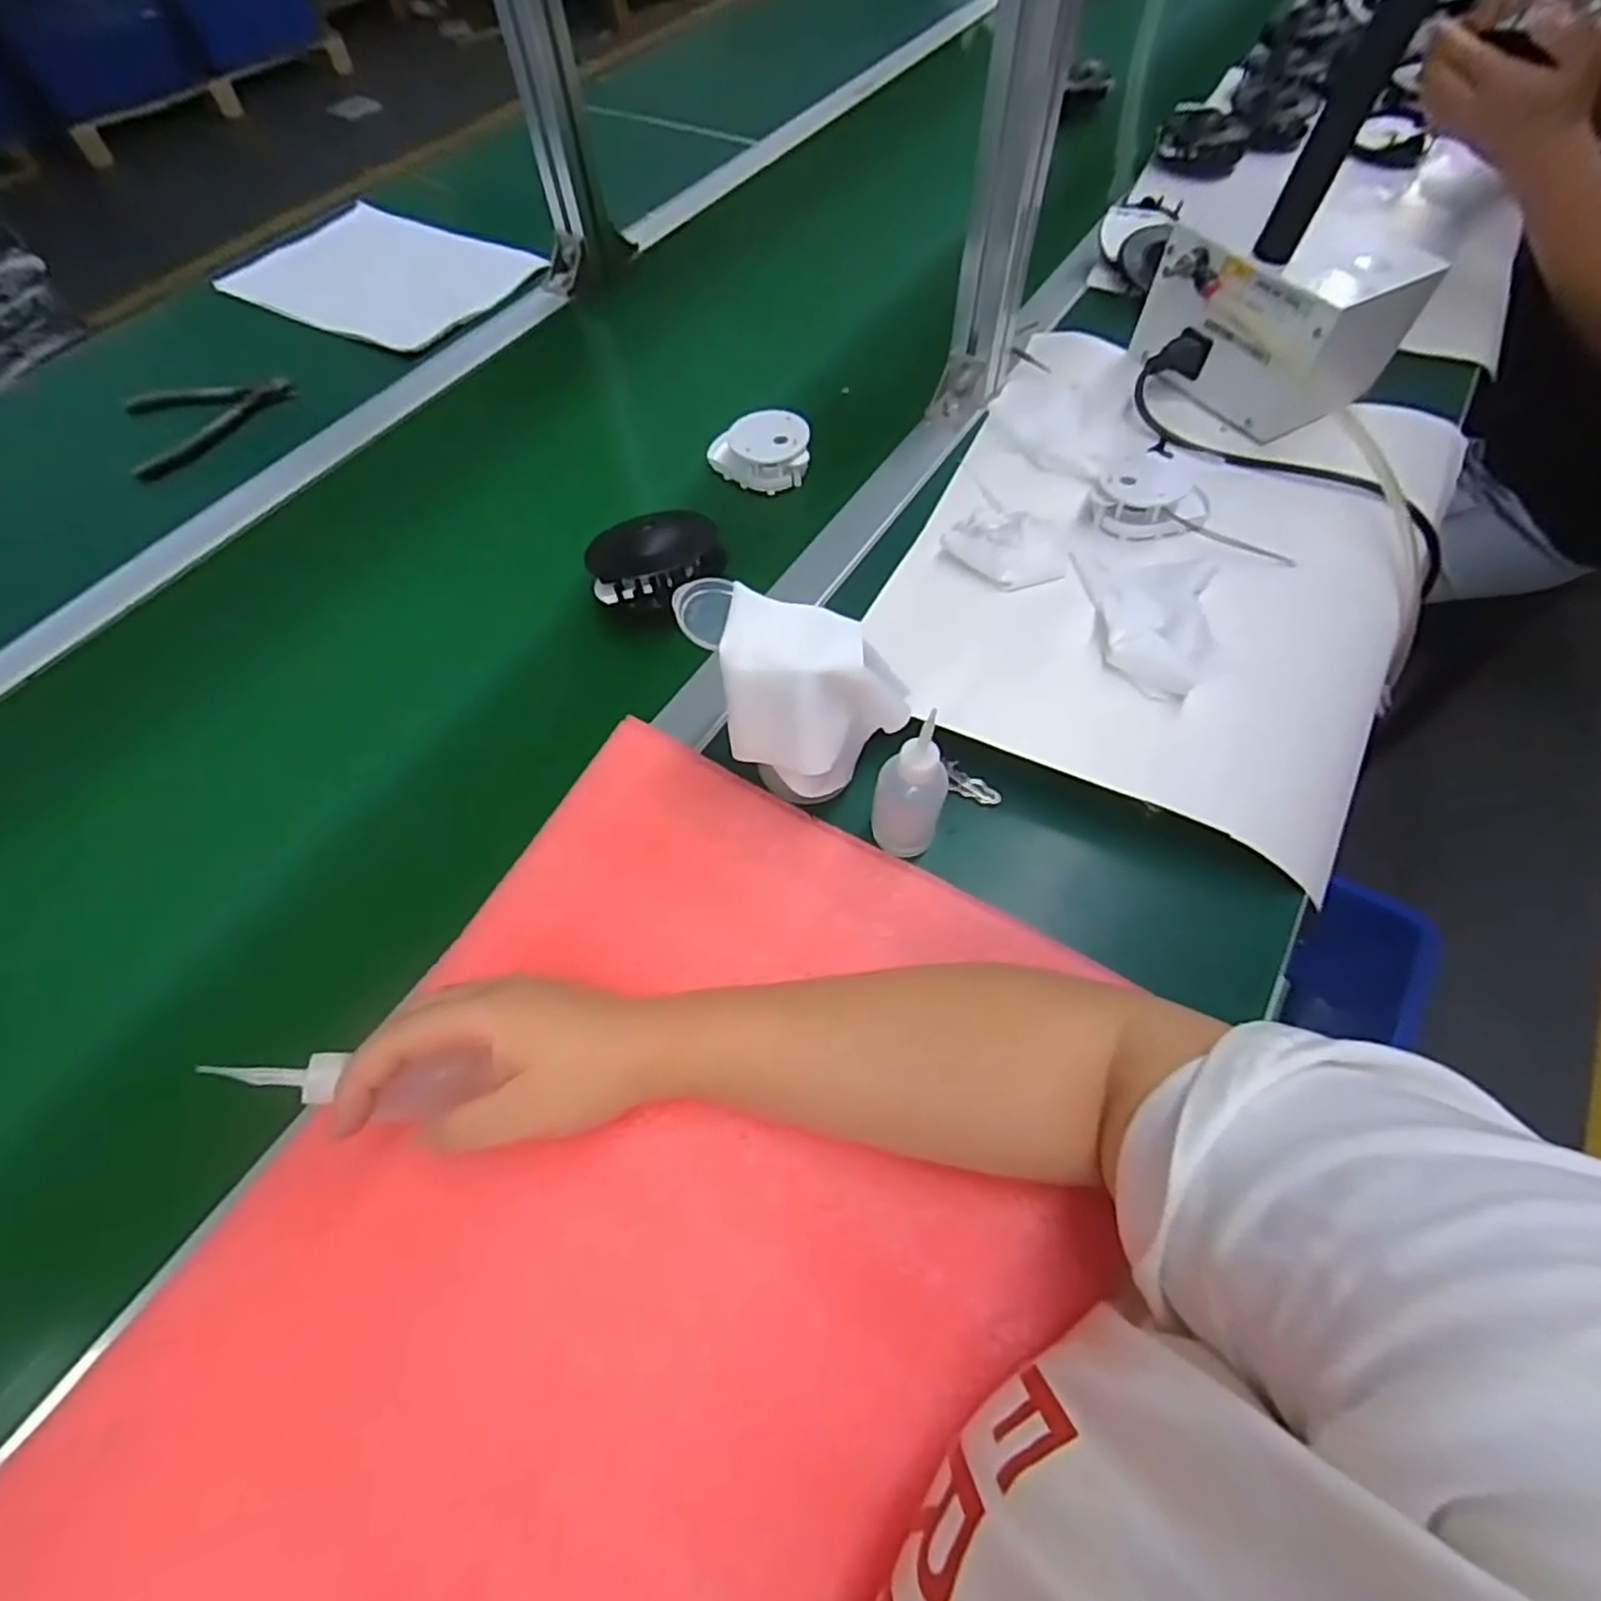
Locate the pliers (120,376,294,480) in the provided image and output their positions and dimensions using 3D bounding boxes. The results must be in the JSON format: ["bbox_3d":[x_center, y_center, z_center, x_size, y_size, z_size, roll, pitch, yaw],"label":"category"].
[{"bbox_3d":[-0.533,-0.348,0.664,0.144,0.023,0.080,-32,64,-15],"label":"pliers"}]

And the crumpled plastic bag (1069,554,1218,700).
[{"bbox_3d":[0.228,-0.115,0.473,0.082,0.034,0.124,5,62,5],"label":"crumpled plastic bag"}]

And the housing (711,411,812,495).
[{"bbox_3d":[-0.033,-0.278,0.591,0.081,0.042,0.052,-3,61,1],"label":"housing"}]

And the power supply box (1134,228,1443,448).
[{"bbox_3d":[0.378,-0.390,0.591,0.122,0.095,0.168,-32,64,-15],"label":"power supply box"}]

